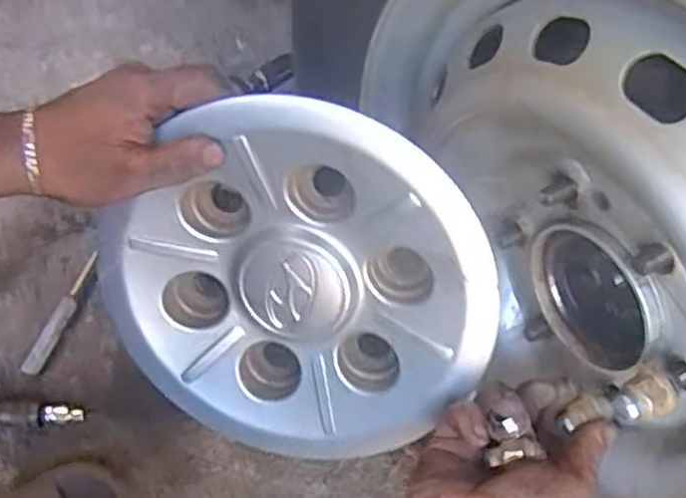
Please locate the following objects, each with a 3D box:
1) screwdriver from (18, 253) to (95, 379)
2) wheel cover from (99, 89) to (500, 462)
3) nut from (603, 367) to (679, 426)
[{"bbox_3d":[-0.328,0.074,0.872,0.022,0.018,0.154,18,58,9],"label":"screwdriver"},{"bbox_3d":[-0.028,0.028,0.484,0.225,0.251,0.034,43,28,-9],"label":"wheel cover"},{"bbox_3d":[0.157,0.079,0.395,0.031,0.017,0.023,-14,57,-8],"label":"nut"}]

